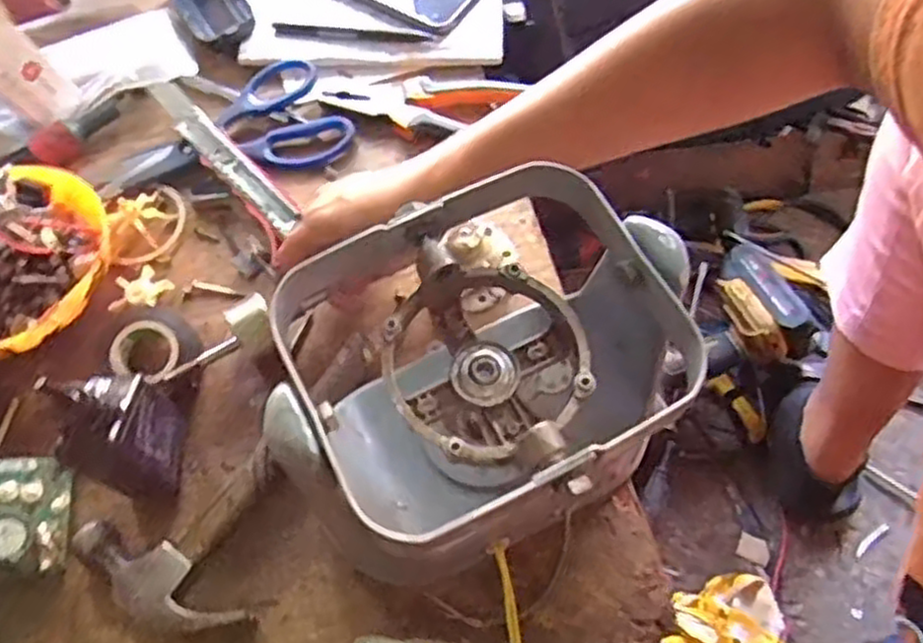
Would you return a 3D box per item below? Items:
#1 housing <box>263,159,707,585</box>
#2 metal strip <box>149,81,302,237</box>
[{"bbox_3d":[0.009,0.027,0.383,0.189,0.126,0.150,-33,67,-13],"label":"housing"},{"bbox_3d":[-0.178,-0.126,0.569,0.027,0.009,0.162,-41,76,-16],"label":"metal strip"}]

